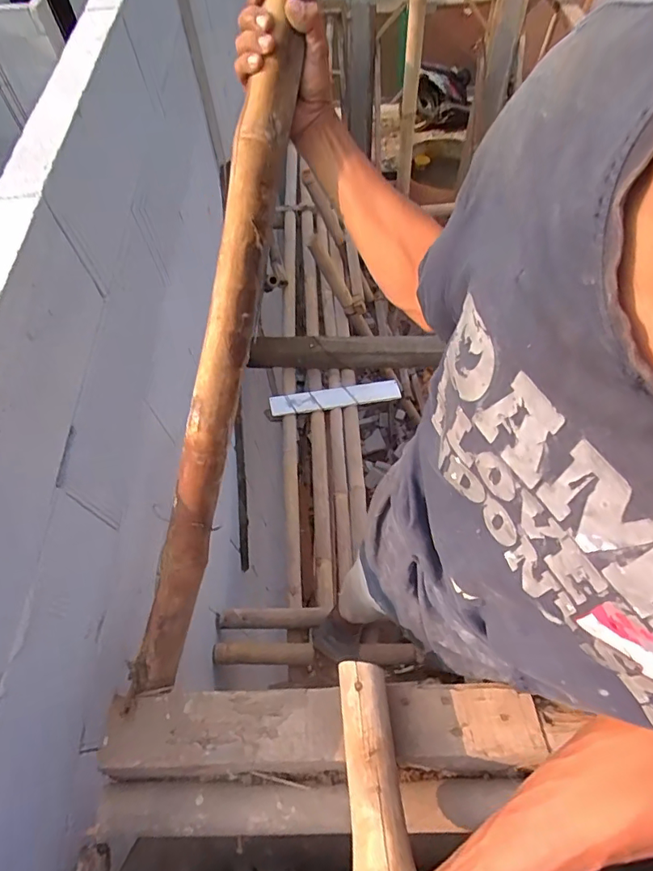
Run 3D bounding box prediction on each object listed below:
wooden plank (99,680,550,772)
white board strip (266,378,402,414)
[{"bbox_3d":[-0.012,0.336,0.551,0.492,0.037,0.082,-2,61,2],"label":"wooden plank"},{"bbox_3d":[0.036,-0.149,1.864,0.503,0.021,0.084,-9,78,-7],"label":"white board strip"}]

